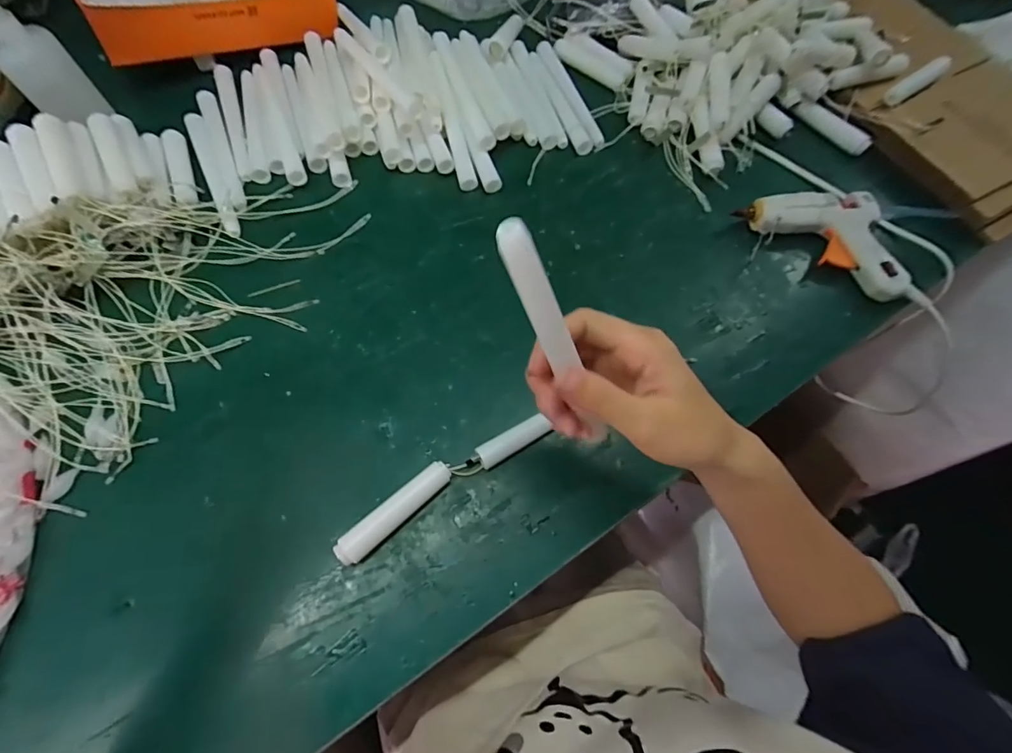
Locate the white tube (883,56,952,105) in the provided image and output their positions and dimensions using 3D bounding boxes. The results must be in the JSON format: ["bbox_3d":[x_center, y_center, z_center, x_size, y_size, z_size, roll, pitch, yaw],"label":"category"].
[{"bbox_3d":[0.409,-0.295,0.464,0.074,0.019,0.023,-33,73,-15],"label":"white tube"}]

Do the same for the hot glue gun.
[{"bbox_3d":[0.297,-0.129,0.419,0.099,0.030,0.146,-38,74,-16],"label":"hot glue gun"}]

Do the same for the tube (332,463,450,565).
[{"bbox_3d":[-0.076,0.092,0.321,0.088,0.018,0.018,-40,74,-17],"label":"tube"}]

